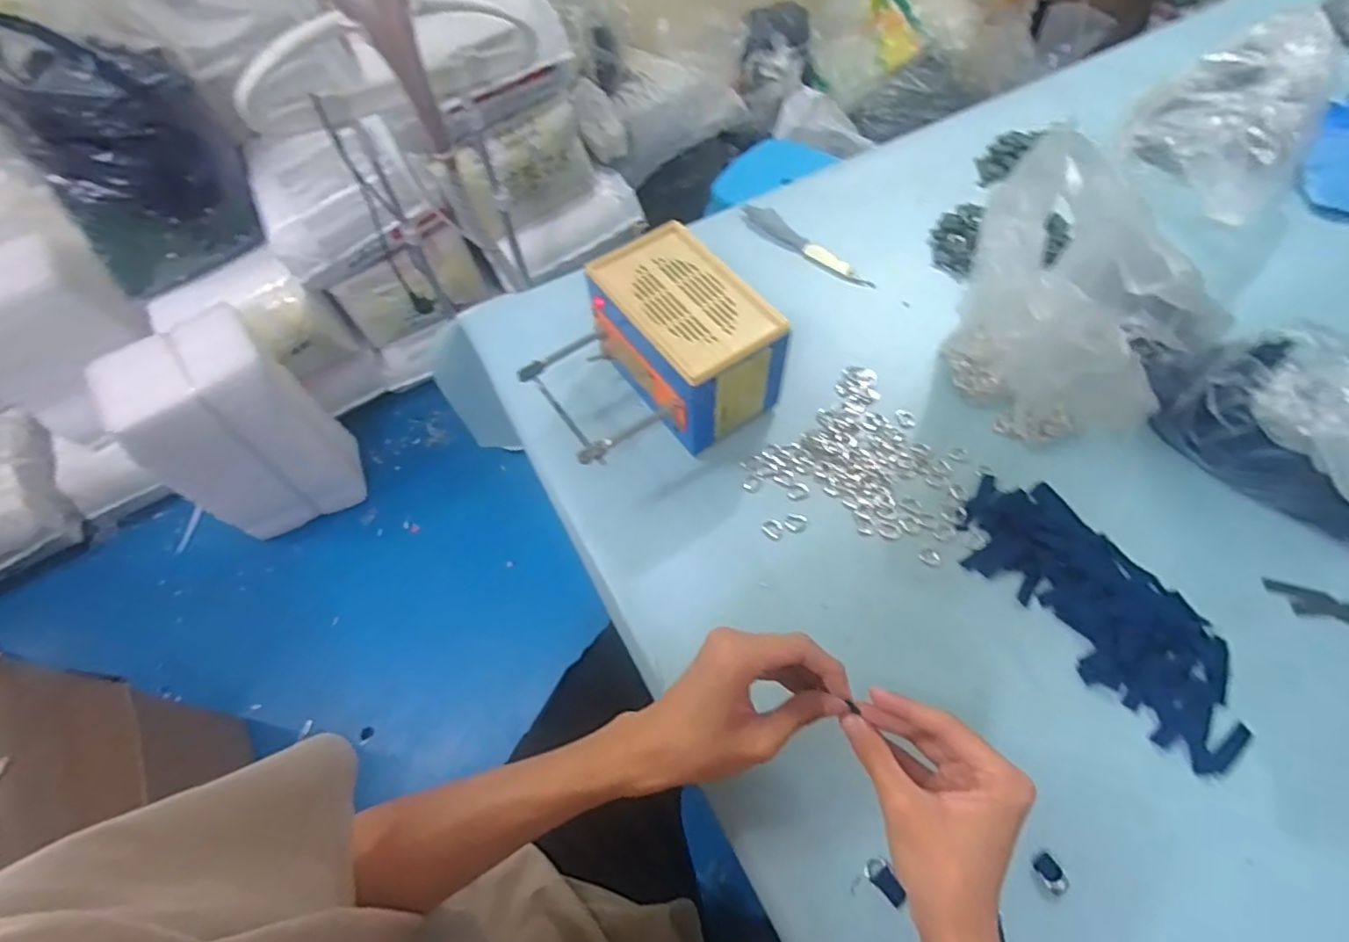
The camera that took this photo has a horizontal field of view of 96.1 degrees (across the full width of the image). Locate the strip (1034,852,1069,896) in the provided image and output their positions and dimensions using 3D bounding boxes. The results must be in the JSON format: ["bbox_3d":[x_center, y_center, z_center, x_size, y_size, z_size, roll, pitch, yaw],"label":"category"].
[{"bbox_3d":[0.256,0.272,0.411,0.018,0.005,0.024,-25,60,-11],"label":"strip"}]

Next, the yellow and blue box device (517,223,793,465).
[{"bbox_3d":[-0.025,-0.106,0.593,0.199,0.123,0.178,-29,61,-13],"label":"yellow and blue box device"}]

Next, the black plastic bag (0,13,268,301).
[{"bbox_3d":[-1.027,-0.592,1.148,0.318,0.385,0.228,-23,59,-10],"label":"black plastic bag"}]

